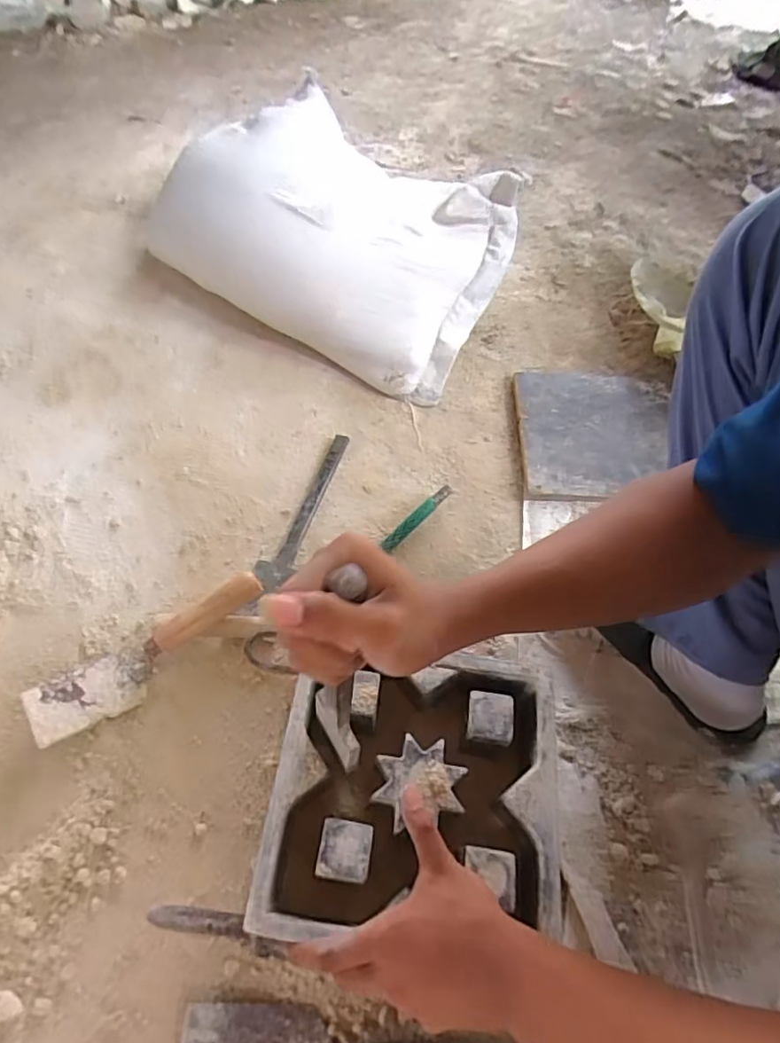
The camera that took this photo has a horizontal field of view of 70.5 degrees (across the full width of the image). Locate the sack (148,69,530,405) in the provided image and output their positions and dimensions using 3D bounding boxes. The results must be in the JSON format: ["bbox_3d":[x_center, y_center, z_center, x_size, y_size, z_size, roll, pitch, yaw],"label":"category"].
[{"bbox_3d":[-0.087,-0.521,0.972,0.567,0.219,0.481,23,59,14],"label":"sack"}]

